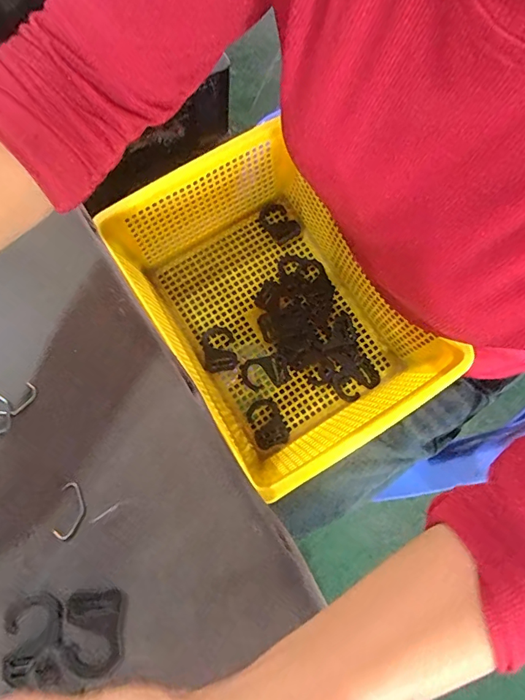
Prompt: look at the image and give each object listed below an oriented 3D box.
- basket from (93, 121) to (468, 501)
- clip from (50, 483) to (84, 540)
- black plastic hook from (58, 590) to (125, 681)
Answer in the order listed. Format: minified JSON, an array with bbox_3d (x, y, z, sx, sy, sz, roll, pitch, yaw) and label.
[{"bbox_3d":[0.015,-0.042,0.449,0.209,0.110,0.302,-32,76,-13],"label":"basket"},{"bbox_3d":[-0.136,0.113,0.311,0.018,0.004,0.038,7,69,0],"label":"clip"},{"bbox_3d":[-0.111,0.183,0.283,0.038,0.010,0.049,-2,70,-3],"label":"black plastic hook"}]

